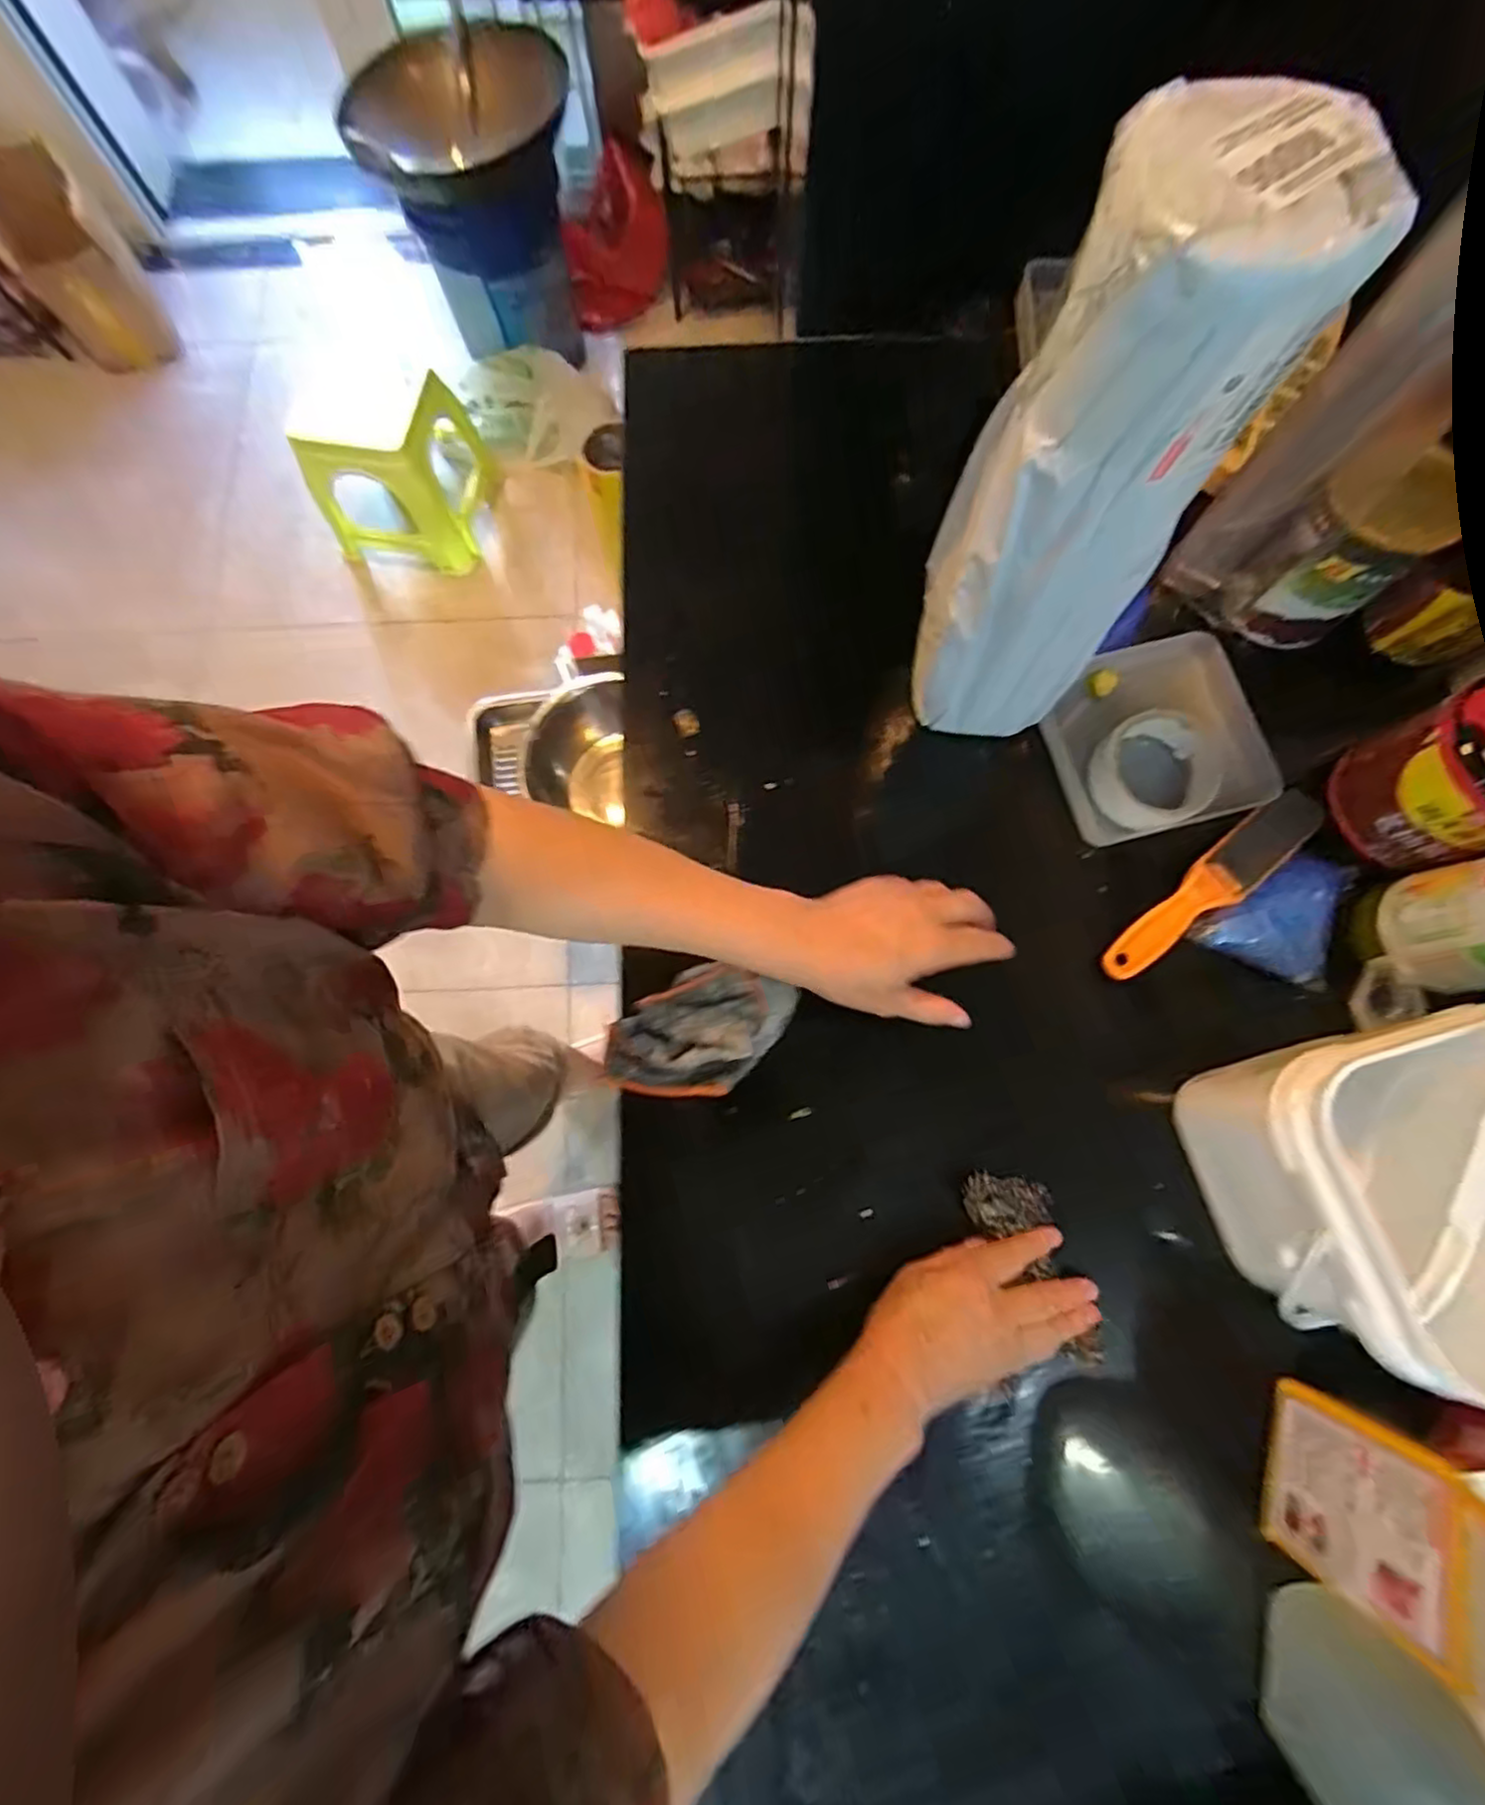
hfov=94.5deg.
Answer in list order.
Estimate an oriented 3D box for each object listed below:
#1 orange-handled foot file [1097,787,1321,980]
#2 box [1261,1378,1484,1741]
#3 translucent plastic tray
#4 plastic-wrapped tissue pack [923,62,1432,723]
[{"bbox_3d":[0.362,-0.012,0.528,0.210,0.017,0.040,-39,79,-8],"label":"orange-handled foot file"},{"bbox_3d":[0.380,0.356,0.371,0.071,0.154,0.131,16,77,5],"label":"box"},{"bbox_3d":[0.341,-0.136,0.567,0.164,0.027,0.156,-16,77,-3],"label":"translucent plastic tray"},{"bbox_3d":[0.181,-0.215,0.398,0.114,0.325,0.084,13,77,4],"label":"plastic-wrapped tissue pack"}]

